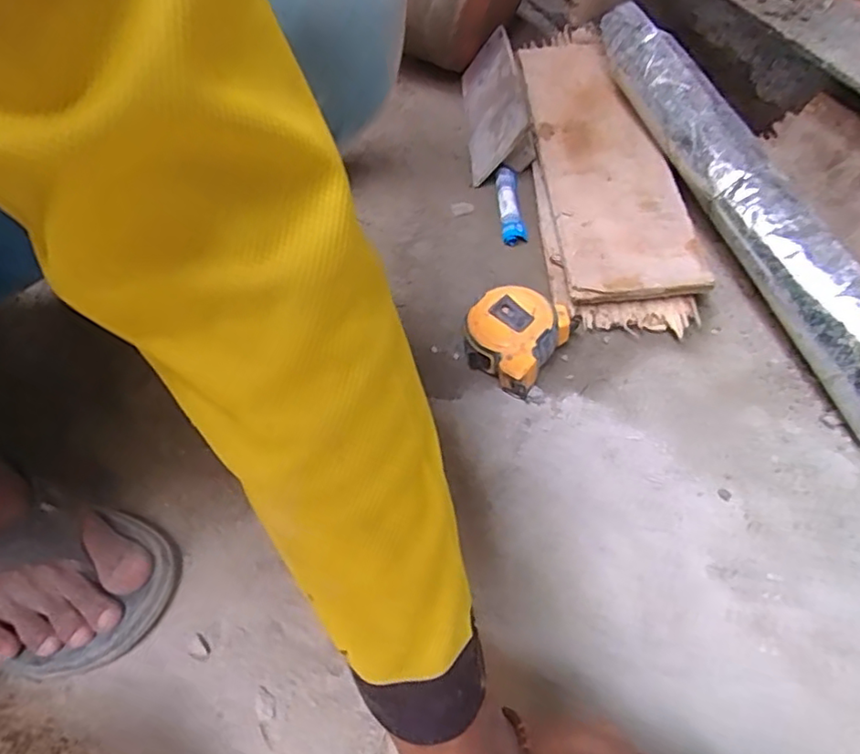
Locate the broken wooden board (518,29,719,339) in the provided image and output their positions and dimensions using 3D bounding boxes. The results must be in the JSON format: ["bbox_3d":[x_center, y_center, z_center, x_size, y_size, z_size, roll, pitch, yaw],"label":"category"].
[{"bbox_3d":[0.165,-0.230,0.613,0.120,0.032,0.406,-3,58,1],"label":"broken wooden board"}]

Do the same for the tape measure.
[{"bbox_3d":[0.068,-0.033,0.499,0.073,0.038,0.077,32,65,20],"label":"tape measure"}]

